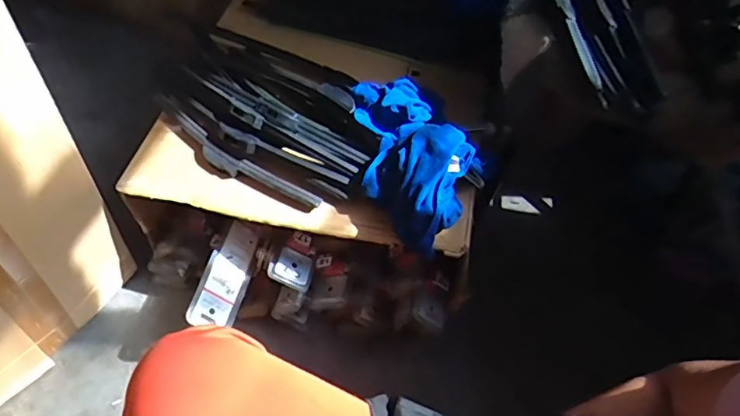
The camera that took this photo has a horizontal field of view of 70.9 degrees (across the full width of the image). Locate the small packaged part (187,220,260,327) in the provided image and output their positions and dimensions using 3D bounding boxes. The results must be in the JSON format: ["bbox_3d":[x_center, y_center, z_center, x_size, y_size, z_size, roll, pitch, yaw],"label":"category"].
[{"bbox_3d":[-0.222,0.105,0.820,0.072,0.017,0.184,36,45,-23],"label":"small packaged part"}]

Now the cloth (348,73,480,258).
[{"bbox_3d":[0.065,-0.099,0.776,0.156,0.083,0.327,-4,53,-8],"label":"cloth"}]

